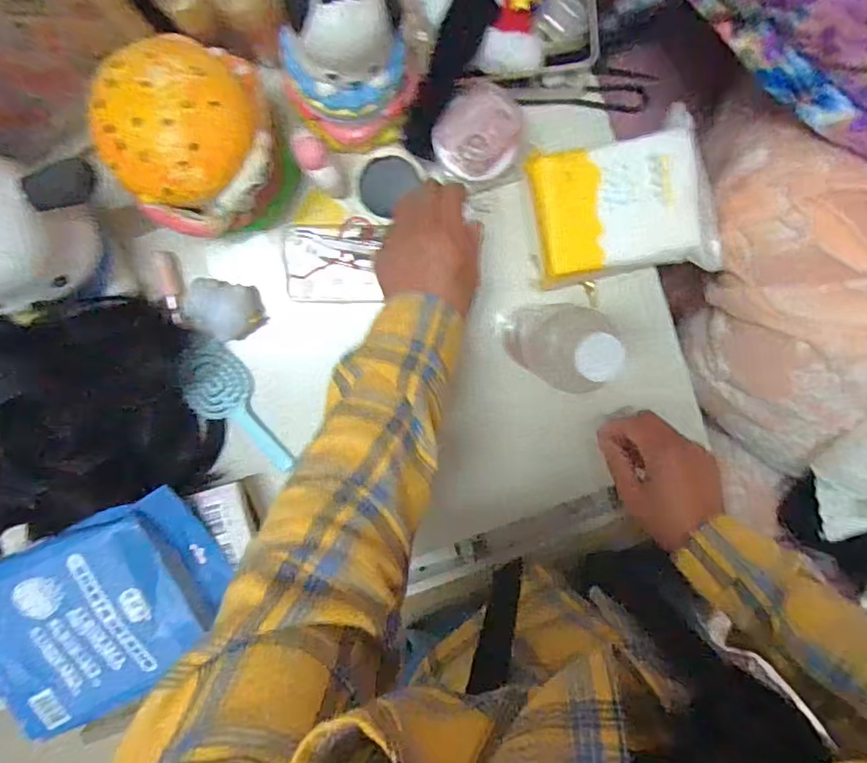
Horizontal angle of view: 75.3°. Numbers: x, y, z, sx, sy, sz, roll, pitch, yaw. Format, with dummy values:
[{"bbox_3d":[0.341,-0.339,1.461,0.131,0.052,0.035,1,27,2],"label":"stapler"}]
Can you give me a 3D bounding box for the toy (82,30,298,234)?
[{"bbox_3d":[-0.186,-0.188,0.459,0.114,0.134,0.116,0,97,-2],"label":"toy"}]

